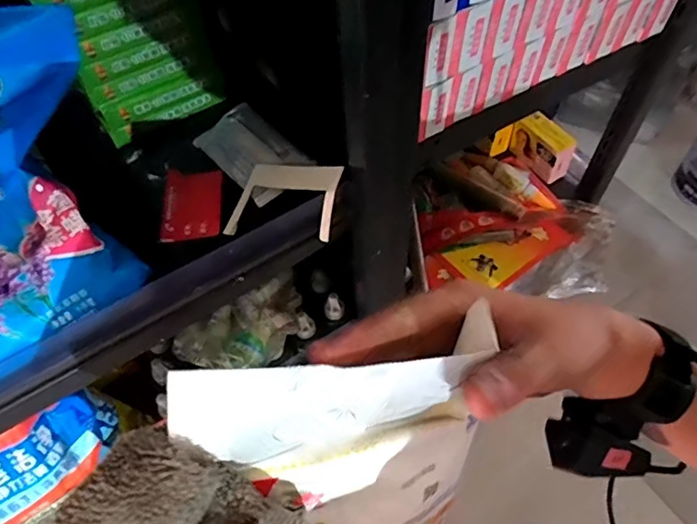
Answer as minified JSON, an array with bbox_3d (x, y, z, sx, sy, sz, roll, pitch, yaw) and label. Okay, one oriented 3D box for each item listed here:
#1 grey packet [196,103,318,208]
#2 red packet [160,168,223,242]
[{"bbox_3d":[-0.095,-0.111,0.525,0.070,0.012,0.124,-40,63,-21],"label":"grey packet"},{"bbox_3d":[-0.149,-0.055,0.501,0.057,0.010,0.078,-7,56,-1],"label":"red packet"}]

